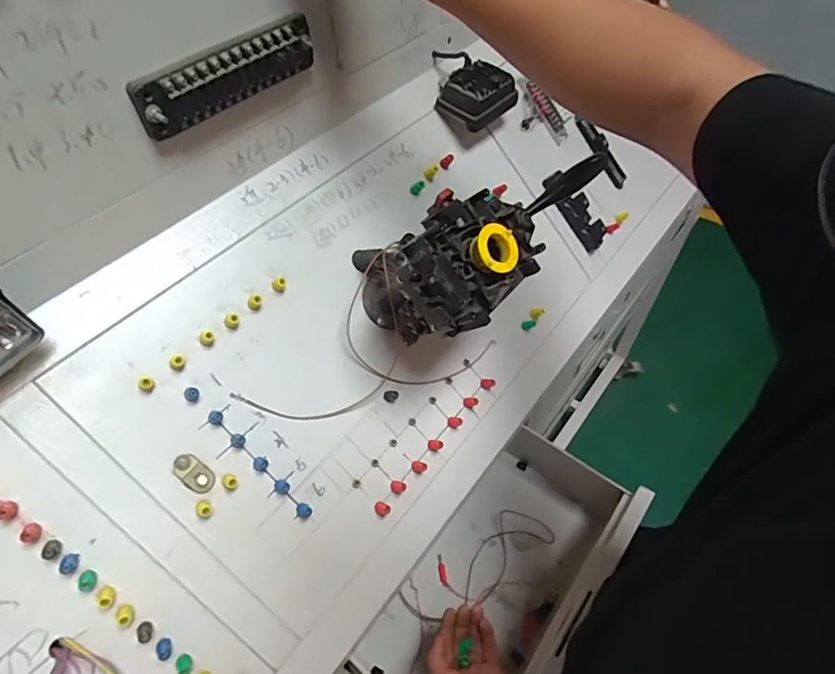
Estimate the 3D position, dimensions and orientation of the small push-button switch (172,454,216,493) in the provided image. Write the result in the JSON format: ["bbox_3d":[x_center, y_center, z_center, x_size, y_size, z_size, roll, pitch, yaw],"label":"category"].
[{"bbox_3d":[-0.216,0.132,0.475,0.043,0.011,0.025,47,63,-12],"label":"small push-button switch"}]

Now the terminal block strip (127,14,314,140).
[{"bbox_3d":[-0.172,-0.250,0.462,0.019,0.048,0.192,33,60,25],"label":"terminal block strip"}]

